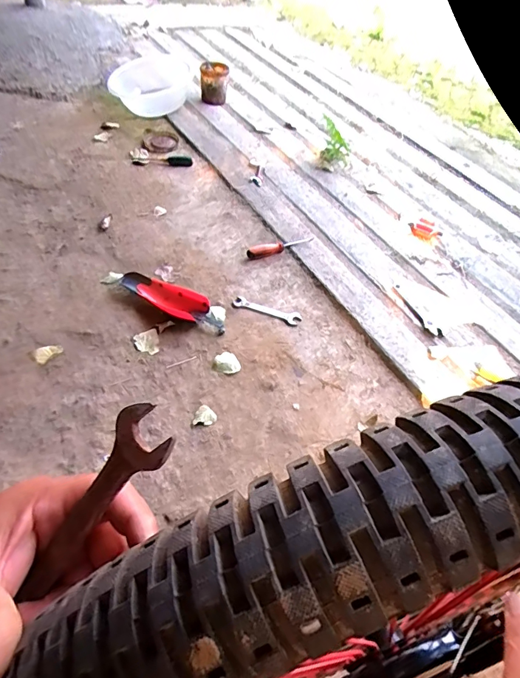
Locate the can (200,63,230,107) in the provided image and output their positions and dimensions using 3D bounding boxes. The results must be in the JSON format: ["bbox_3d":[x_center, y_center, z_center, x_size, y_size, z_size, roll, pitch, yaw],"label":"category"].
[{"bbox_3d":[-0.167,-0.934,1.544,0.102,0.123,0.084,6,48,-5],"label":"can"}]

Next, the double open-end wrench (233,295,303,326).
[{"bbox_3d":[0.019,-0.073,1.071,0.177,0.006,0.041,18,52,9],"label":"double open-end wrench"}]

